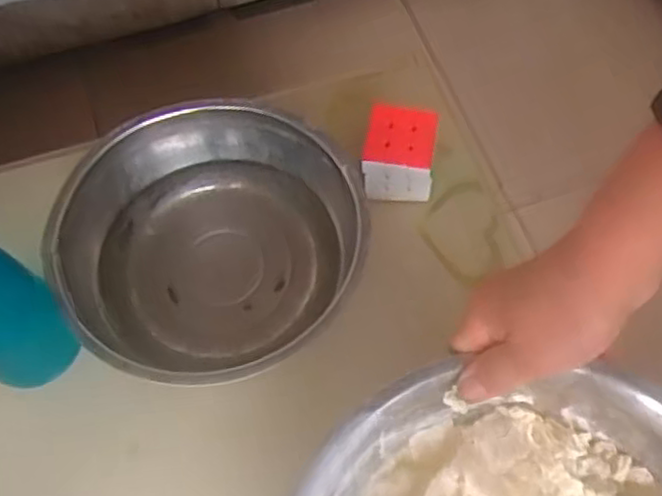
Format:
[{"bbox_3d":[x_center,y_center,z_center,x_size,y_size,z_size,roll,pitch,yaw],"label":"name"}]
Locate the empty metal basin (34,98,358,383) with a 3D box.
[{"bbox_3d":[-0.092,-0.001,0.523,0.204,0.079,0.216,0,63,1],"label":"empty metal basin"}]

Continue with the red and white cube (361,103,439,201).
[{"bbox_3d":[0.056,-0.077,0.570,0.055,0.051,0.055,4,63,3],"label":"red and white cube"}]

